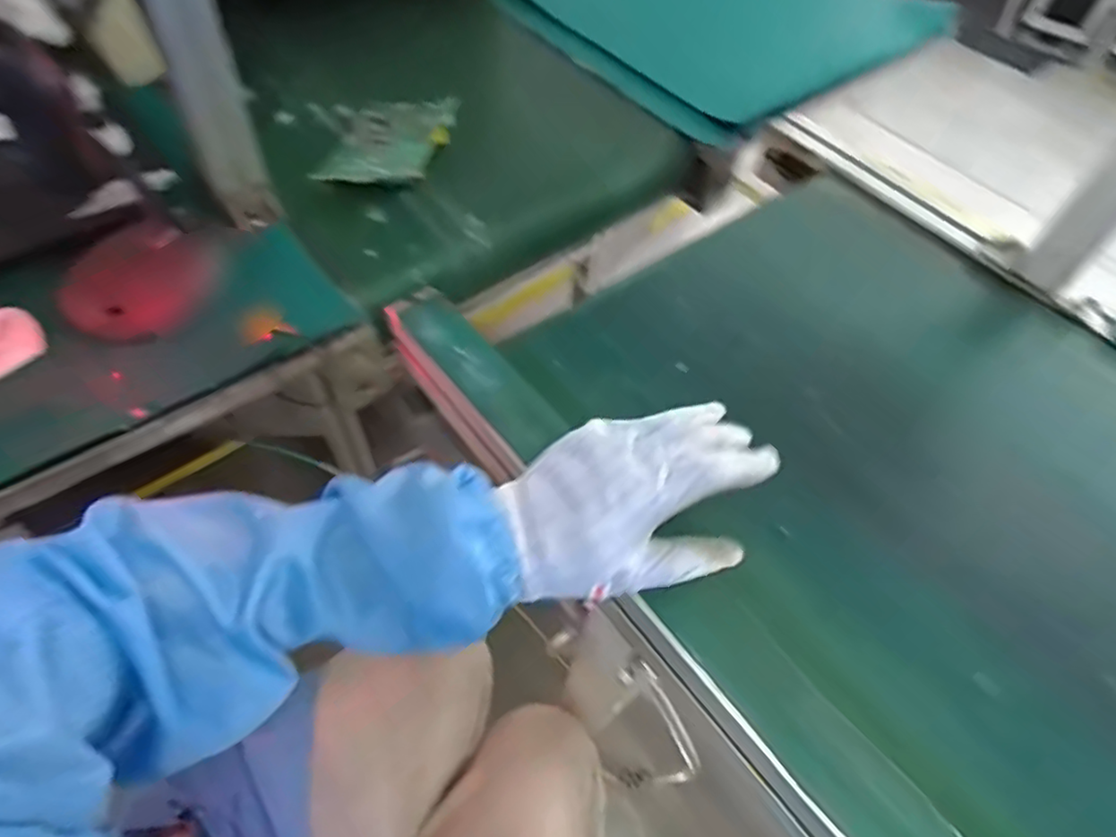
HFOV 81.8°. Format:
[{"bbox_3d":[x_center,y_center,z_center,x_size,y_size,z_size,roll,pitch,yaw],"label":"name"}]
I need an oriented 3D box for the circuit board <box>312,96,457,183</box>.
[{"bbox_3d":[-0.164,-0.273,0.623,0.099,0.024,0.149,10,52,4],"label":"circuit board"}]

